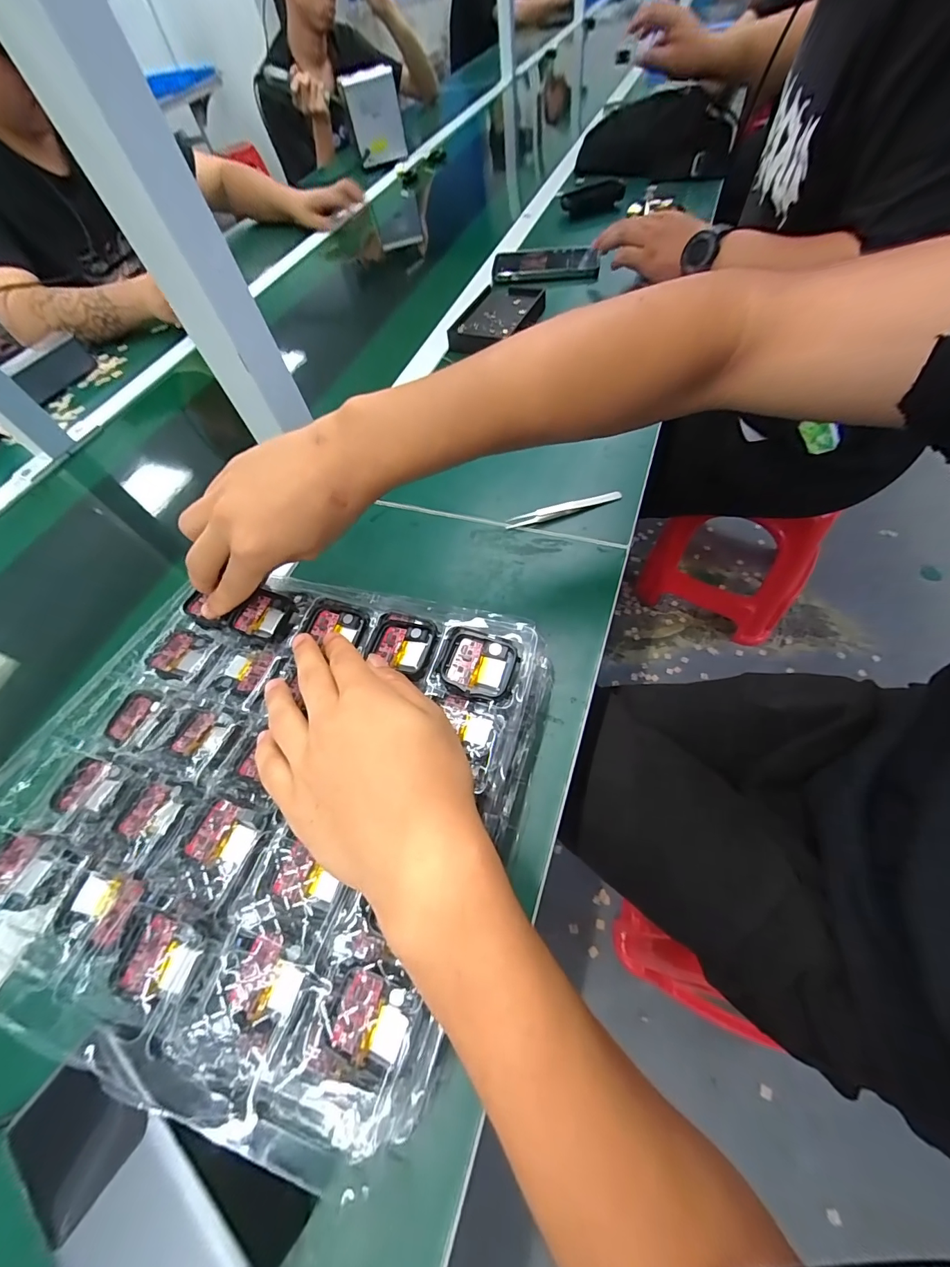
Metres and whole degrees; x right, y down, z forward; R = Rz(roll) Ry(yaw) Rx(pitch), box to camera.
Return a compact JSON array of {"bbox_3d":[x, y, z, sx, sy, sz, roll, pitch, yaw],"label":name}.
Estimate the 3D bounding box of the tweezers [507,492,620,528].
[{"bbox_3d":[0.086,-0.119,0.410,0.114,0.010,0.009,-16,58,-2],"label":"tweezers"}]

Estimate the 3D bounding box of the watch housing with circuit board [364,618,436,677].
[{"bbox_3d":[-0.050,0.007,0.286,0.044,0.008,0.037,14,62,16],"label":"watch housing with circuit board"}]

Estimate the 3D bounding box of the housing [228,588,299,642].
[{"bbox_3d":[-0.154,-0.013,0.313,0.042,0.013,0.036,19,64,14],"label":"housing"}]

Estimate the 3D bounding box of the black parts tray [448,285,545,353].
[{"bbox_3d":[0.033,-0.454,0.613,0.091,0.022,0.169,25,66,21],"label":"black parts tray"}]

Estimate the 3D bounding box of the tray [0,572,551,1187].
[{"bbox_3d":[-0.124,0.084,0.264,0.296,0.040,0.271,13,63,11],"label":"tray"}]

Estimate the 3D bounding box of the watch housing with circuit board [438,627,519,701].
[{"bbox_3d":[0.001,0.019,0.270,0.047,0.007,0.041,10,61,14],"label":"watch housing with circuit board"}]

